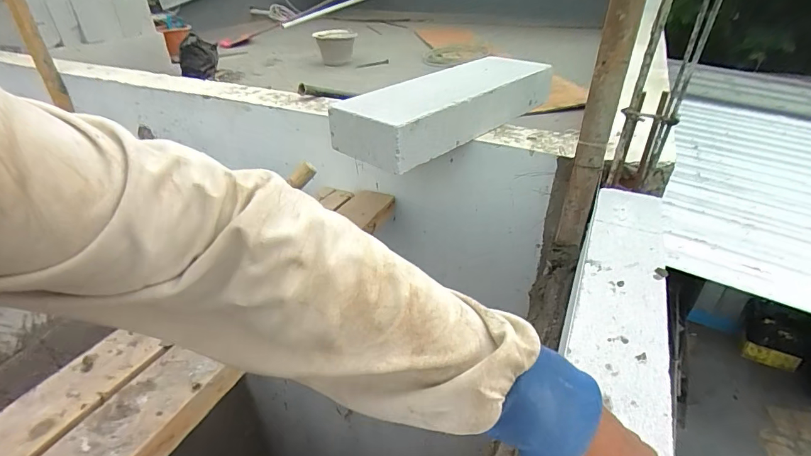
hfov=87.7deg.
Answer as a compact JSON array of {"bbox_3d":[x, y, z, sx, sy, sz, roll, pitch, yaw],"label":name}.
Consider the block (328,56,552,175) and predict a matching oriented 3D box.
[{"bbox_3d":[0.120,-0.297,0.999,0.229,0.104,0.592,25,41,34],"label":"block"}]

